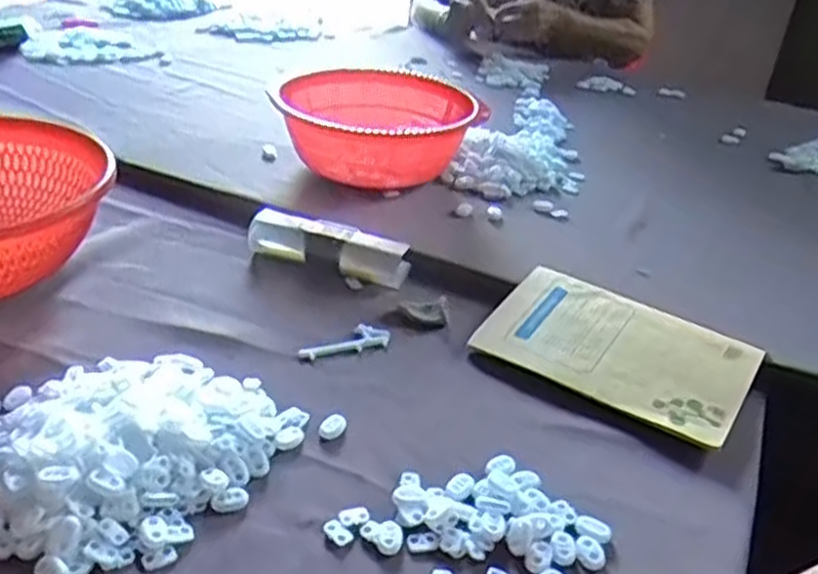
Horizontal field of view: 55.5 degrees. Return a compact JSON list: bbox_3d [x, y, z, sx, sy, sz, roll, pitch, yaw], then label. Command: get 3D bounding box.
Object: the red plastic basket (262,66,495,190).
[{"bbox_3d":[-0.035,-0.173,0.891,0.224,0.102,0.188,5,31,0],"label":"red plastic basket"}]

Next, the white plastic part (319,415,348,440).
[{"bbox_3d":[-0.053,0.098,0.548,0.011,0.010,0.022,24,35,28],"label":"white plastic part"}]

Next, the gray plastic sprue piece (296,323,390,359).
[{"bbox_3d":[-0.055,0.044,0.641,0.076,0.007,0.029,-8,33,-22],"label":"gray plastic sprue piece"}]

